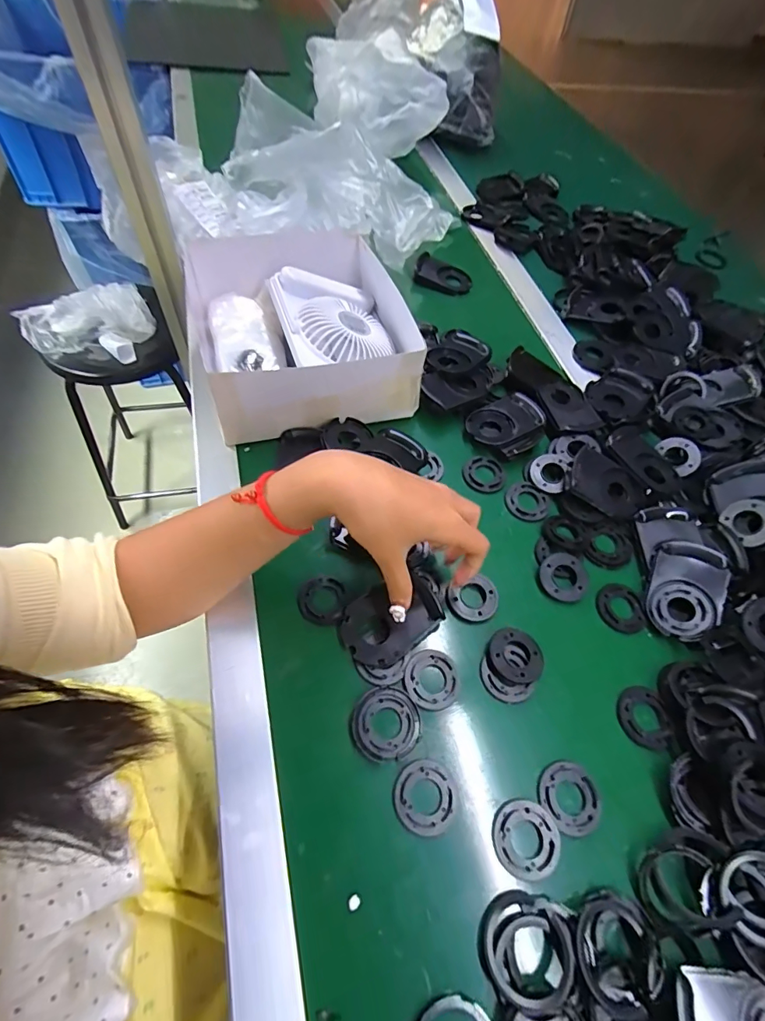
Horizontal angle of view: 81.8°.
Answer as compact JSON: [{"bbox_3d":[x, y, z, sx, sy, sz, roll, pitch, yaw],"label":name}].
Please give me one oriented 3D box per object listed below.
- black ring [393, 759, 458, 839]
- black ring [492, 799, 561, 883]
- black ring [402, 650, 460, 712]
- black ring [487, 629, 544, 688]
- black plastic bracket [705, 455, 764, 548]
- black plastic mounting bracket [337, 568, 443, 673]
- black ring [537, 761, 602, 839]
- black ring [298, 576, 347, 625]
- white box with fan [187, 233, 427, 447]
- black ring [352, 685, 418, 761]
[{"bbox_3d":[0.030,0.198,0.304,0.043,0.004,0.044,3,58,-5],"label":"black ring"},{"bbox_3d":[0.098,0.221,0.299,0.044,0.004,0.044,3,58,-5],"label":"black ring"},{"bbox_3d":[0.039,0.132,0.346,0.043,0.007,0.043,3,58,-5],"label":"black ring"},{"bbox_3d":[0.108,0.118,0.358,0.043,0.007,0.046,3,58,-5],"label":"black ring"},{"bbox_3d":[0.357,-0.006,0.421,0.062,0.023,0.086,-21,57,25],"label":"black plastic bracket"},{"bbox_3d":[0.006,0.087,0.356,0.079,0.016,0.059,-33,67,-21],"label":"black plastic mounting bracket"},{"bbox_3d":[0.133,0.203,0.313,0.040,0.004,0.044,3,58,-5],"label":"black ring"},{"bbox_3d":[-0.050,0.073,0.368,0.038,0.005,0.040,3,58,-5],"label":"black ring"},{"bbox_3d":[-0.089,-0.209,0.486,0.225,0.086,0.260,-14,61,-14],"label":"white box with fan"},{"bbox_3d":[0.003,0.156,0.326,0.049,0.004,0.048,3,58,-5],"label":"black ring"}]

